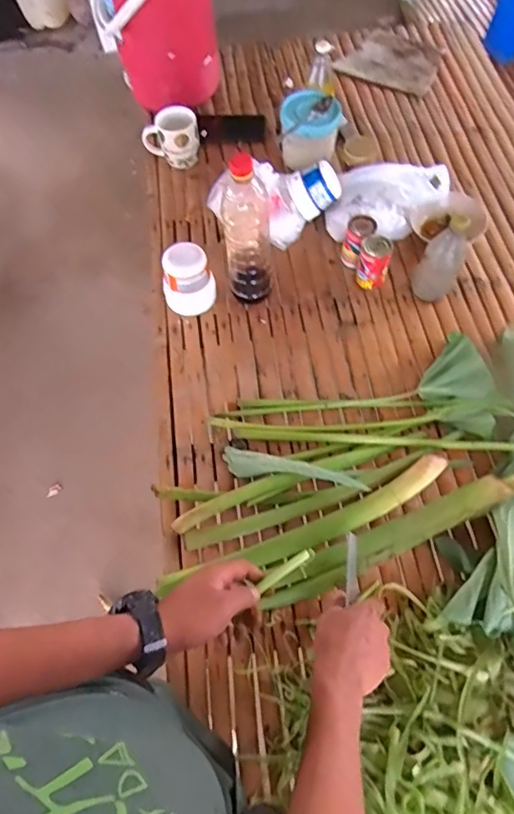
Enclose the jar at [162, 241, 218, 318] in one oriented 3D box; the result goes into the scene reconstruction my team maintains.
[{"bbox_3d":[-0.121,-0.226,0.890,0.091,0.108,0.076,-5,62,0],"label":"jar"}]

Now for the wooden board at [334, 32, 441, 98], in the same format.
[{"bbox_3d":[0.342,-0.862,1.235,0.232,0.012,0.198,29,67,17],"label":"wooden board"}]

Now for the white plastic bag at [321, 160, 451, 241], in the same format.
[{"bbox_3d":[0.236,-0.405,0.958,0.203,0.090,0.165,-33,65,-14],"label":"white plastic bag"}]

